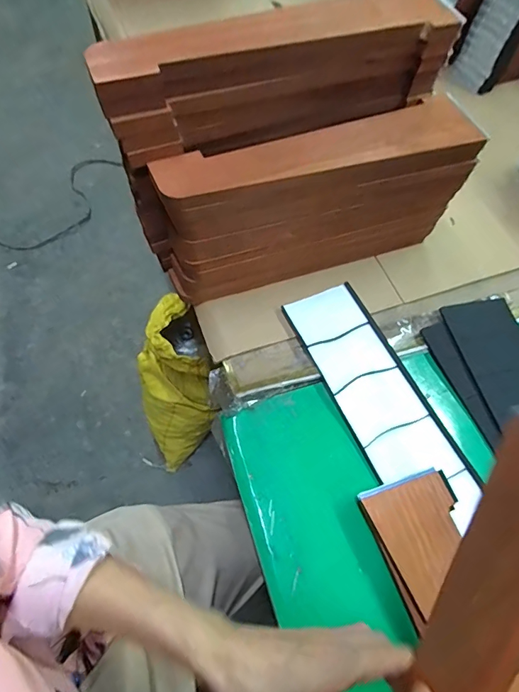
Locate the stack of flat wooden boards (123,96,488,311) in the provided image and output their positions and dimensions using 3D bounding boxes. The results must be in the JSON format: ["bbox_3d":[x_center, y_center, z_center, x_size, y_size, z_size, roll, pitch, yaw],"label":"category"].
[{"bbox_3d":[0.061,-0.161,0.489,0.372,0.171,0.070,-17,63,-13],"label":"stack of flat wooden boards"}]

